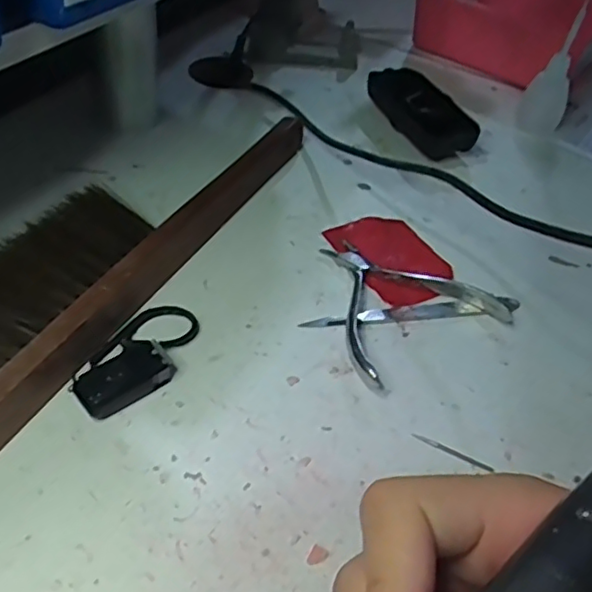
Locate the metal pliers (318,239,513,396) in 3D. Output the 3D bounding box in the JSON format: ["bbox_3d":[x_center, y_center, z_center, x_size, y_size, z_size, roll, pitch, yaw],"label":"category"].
[{"bbox_3d":[0.057,-0.002,0.381,0.107,0.013,0.104,-21,52,-26],"label":"metal pliers"}]

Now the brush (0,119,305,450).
[{"bbox_3d":[-0.117,-0.030,0.372,0.091,0.030,0.350,21,47,14],"label":"brush"}]

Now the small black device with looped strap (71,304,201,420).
[{"bbox_3d":[-0.082,0.031,0.327,0.039,0.017,0.079,23,47,15],"label":"small black device with looped strap"}]

